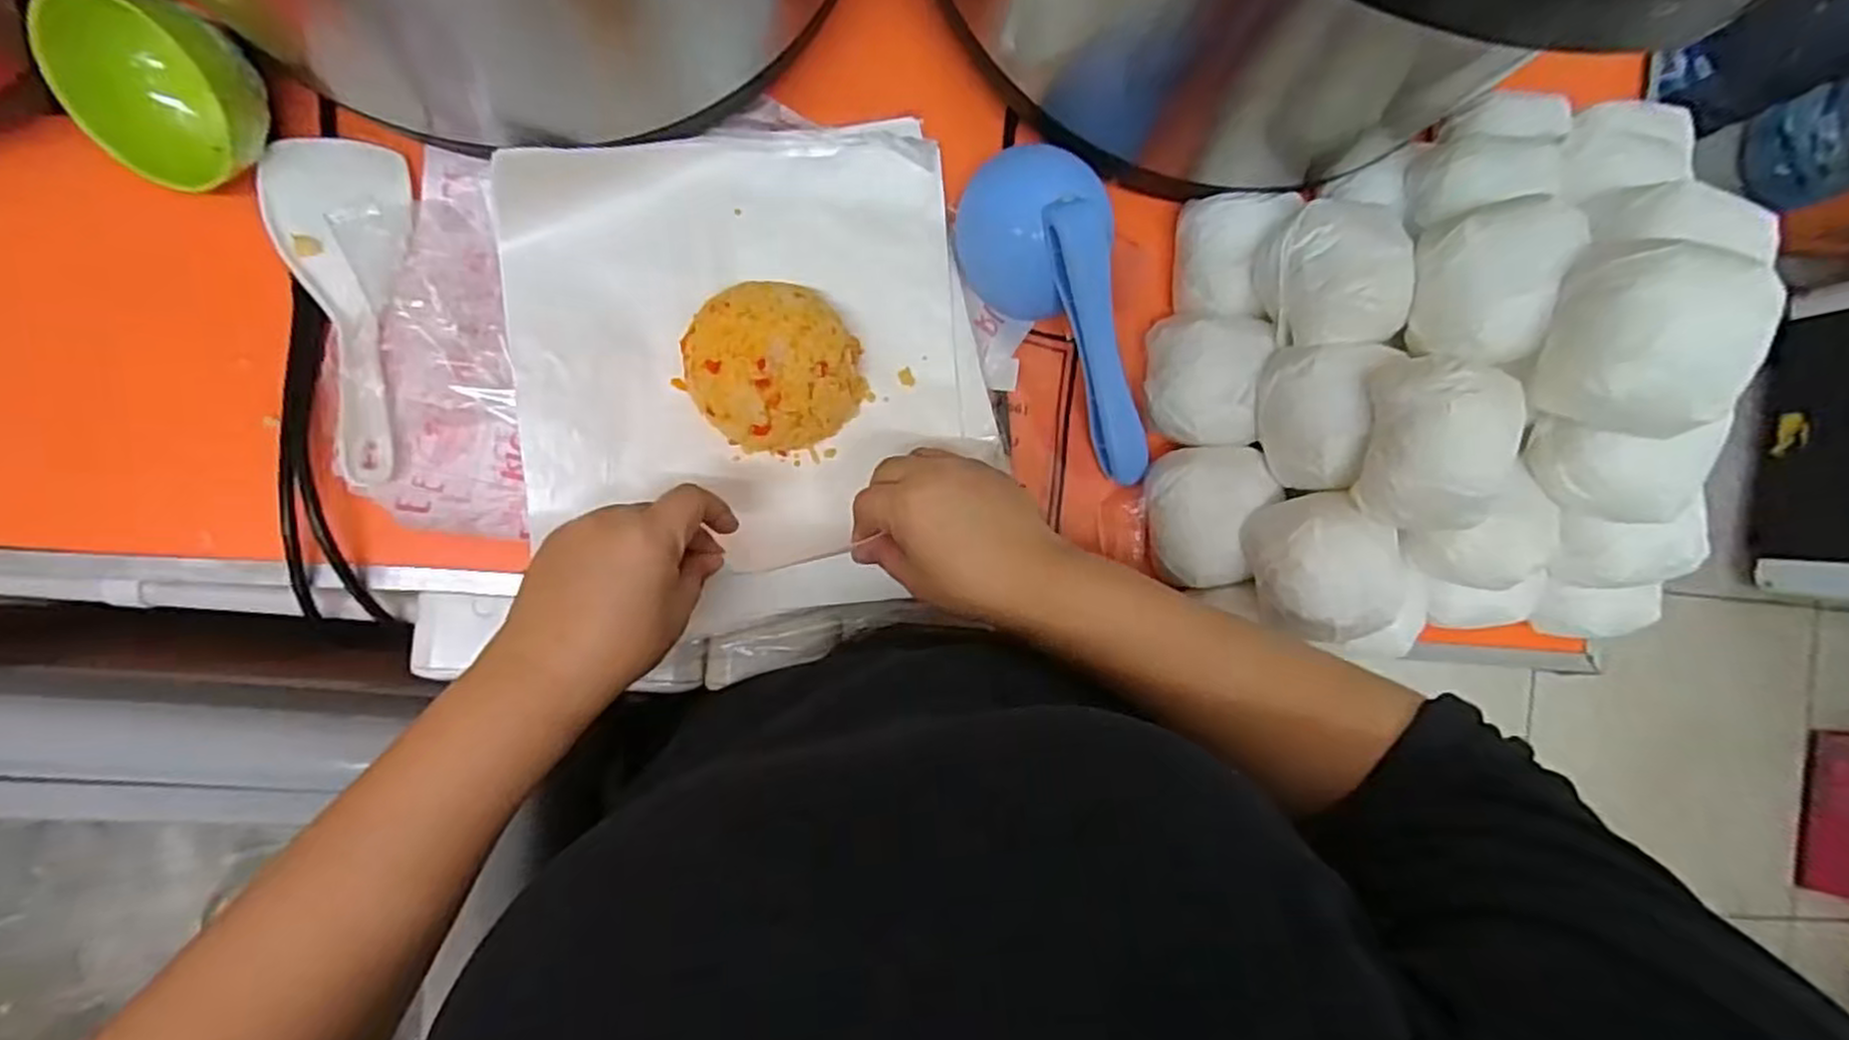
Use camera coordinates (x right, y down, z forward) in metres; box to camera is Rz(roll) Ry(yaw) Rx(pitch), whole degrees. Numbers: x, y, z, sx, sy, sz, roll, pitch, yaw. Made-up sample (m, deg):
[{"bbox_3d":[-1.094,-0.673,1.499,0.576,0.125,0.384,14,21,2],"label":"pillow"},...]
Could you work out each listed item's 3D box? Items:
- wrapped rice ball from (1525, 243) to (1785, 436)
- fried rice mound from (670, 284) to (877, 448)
[{"bbox_3d":[0.340,-0.084,0.365,0.055,0.063,0.086,-2,91,-8],"label":"wrapped rice ball"},{"bbox_3d":[-0.083,-0.084,0.434,0.090,0.050,0.090,0,91,-8],"label":"fried rice mound"}]

